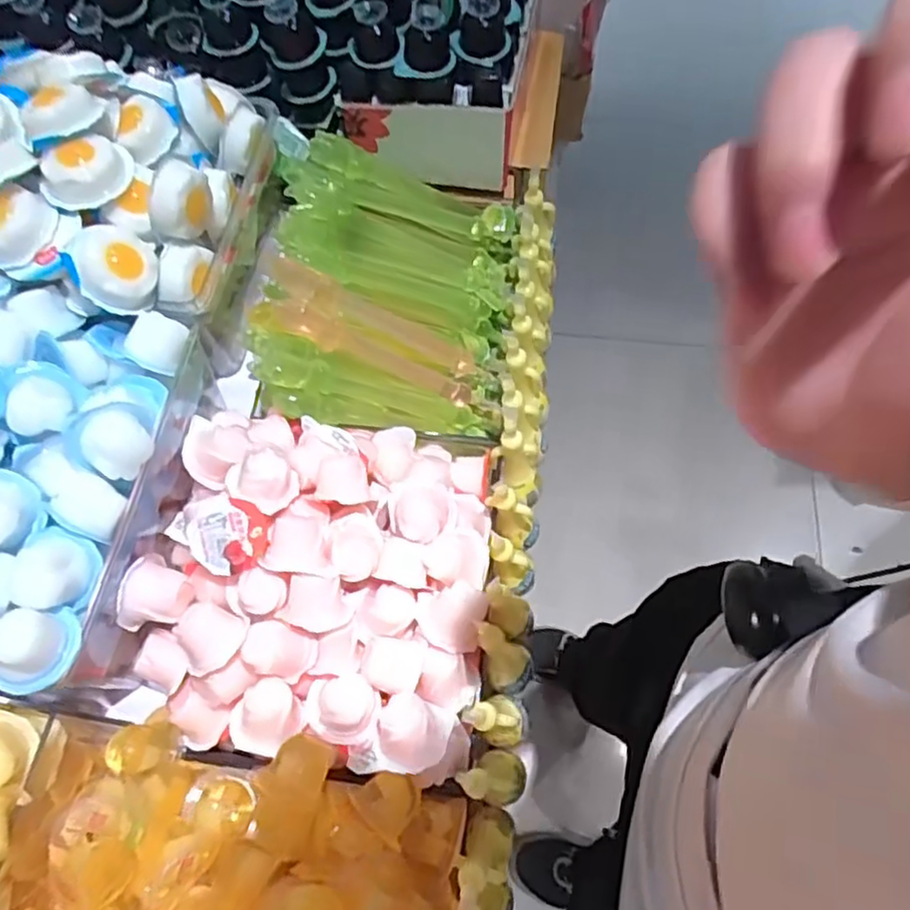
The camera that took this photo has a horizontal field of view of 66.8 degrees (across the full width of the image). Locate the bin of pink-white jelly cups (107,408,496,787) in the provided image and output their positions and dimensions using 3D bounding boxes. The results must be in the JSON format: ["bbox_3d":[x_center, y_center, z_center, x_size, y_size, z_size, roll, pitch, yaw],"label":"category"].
[{"bbox_3d":[-0.117,0.091,0.572,0.283,0.102,0.289,7,66,3],"label":"bin of pink-white jelly cups"}]

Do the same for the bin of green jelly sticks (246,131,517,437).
[{"bbox_3d":[-0.066,-0.168,0.712,0.243,0.128,0.294,5,66,2],"label":"bin of green jelly sticks"}]

